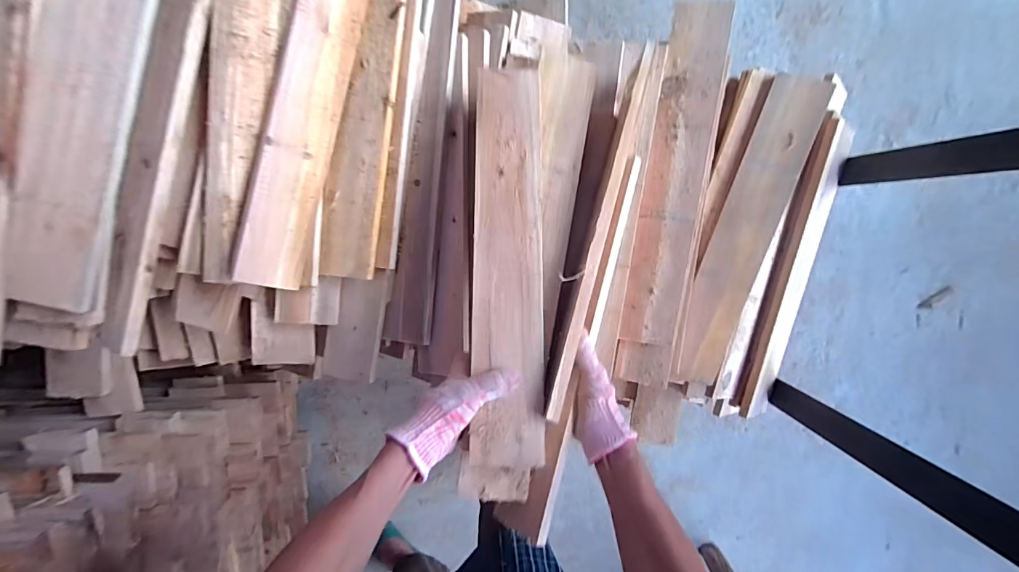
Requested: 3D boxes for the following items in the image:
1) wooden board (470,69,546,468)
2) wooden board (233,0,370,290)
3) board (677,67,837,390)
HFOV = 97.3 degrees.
[{"bbox_3d":[-0.002,-0.040,0.533,0.083,0.010,0.477,0,79,0],"label":"wooden board"},{"bbox_3d":[-0.245,-0.240,0.561,0.010,0.084,0.490,16,93,38],"label":"wooden board"},{"bbox_3d":[0.366,-0.077,0.703,0.088,0.028,0.480,17,97,-4],"label":"board"}]

